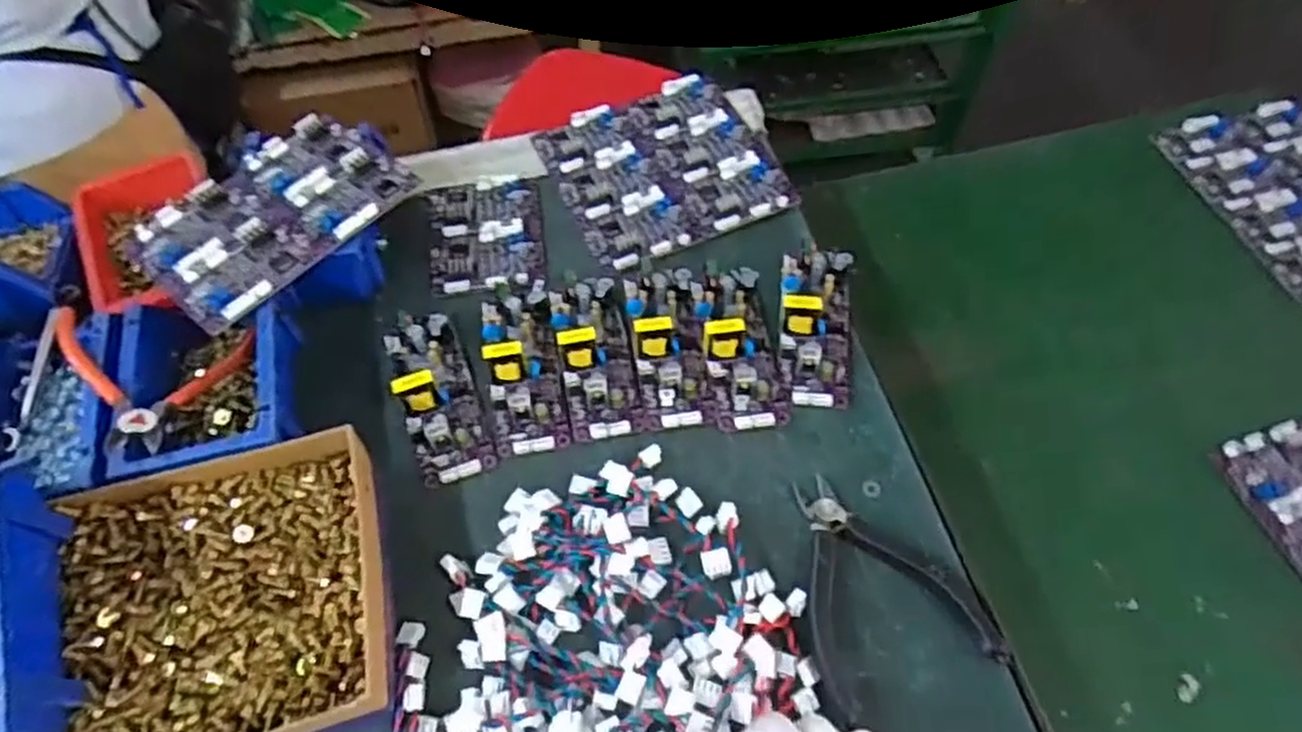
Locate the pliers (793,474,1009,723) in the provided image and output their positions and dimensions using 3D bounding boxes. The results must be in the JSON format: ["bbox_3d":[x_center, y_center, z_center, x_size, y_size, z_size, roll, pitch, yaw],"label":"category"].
[{"bbox_3d":[0.139,0.137,0.506,0.110,0.020,0.146,-18,60,-12],"label":"pliers"}]

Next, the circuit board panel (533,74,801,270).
[{"bbox_3d":[0.010,-0.181,0.701,0.183,0.012,0.183,-20,60,-13],"label":"circuit board panel"}]

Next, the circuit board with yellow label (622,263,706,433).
[{"bbox_3d":[0.011,-0.018,0.586,0.054,0.025,0.126,-4,58,-3],"label":"circuit board with yellow label"}]

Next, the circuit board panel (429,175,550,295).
[{"bbox_3d":[-0.139,-0.113,0.664,0.093,0.011,0.127,-8,58,-6],"label":"circuit board panel"}]

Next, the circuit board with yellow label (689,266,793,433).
[{"bbox_3d":[0.067,-0.022,0.586,0.055,0.025,0.136,-6,58,-4],"label":"circuit board with yellow label"}]

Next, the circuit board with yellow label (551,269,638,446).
[{"bbox_3d":[-0.044,-0.016,0.583,0.051,0.030,0.135,-9,58,-6],"label":"circuit board with yellow label"}]

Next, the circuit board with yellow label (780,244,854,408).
[{"bbox_3d":[0.127,-0.034,0.596,0.055,0.032,0.129,7,58,4],"label":"circuit board with yellow label"}]

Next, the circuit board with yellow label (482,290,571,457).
[{"bbox_3d":[-0.095,-0.001,0.576,0.054,0.029,0.125,-10,59,-7],"label":"circuit board with yellow label"}]

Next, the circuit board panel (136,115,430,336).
[{"bbox_3d":[-0.280,-0.120,0.584,0.130,0.014,0.196,31,62,17],"label":"circuit board panel"}]

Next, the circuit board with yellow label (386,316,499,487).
[{"bbox_3d":[-0.157,0.016,0.567,0.051,0.032,0.135,-19,60,-12],"label":"circuit board with yellow label"}]

